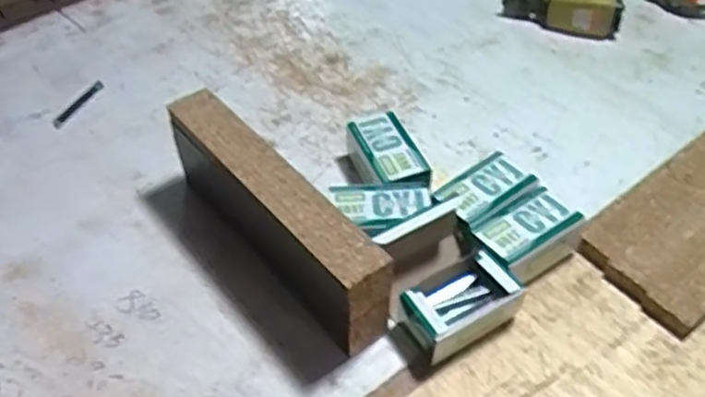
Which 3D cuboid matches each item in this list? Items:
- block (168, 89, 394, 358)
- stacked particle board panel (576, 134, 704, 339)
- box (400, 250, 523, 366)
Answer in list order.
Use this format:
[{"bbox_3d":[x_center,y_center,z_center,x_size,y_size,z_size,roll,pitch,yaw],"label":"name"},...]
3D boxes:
[{"bbox_3d":[-0.083,0.017,0.718,0.065,0.124,0.312,-35,57,-28],"label":"block"},{"bbox_3d":[0.403,0.016,0.784,0.309,0.024,0.149,-30,55,-25],"label":"stacked particle board panel"},{"bbox_3d":[0.103,0.107,0.691,0.117,0.056,0.072,-31,55,-25],"label":"box"}]

